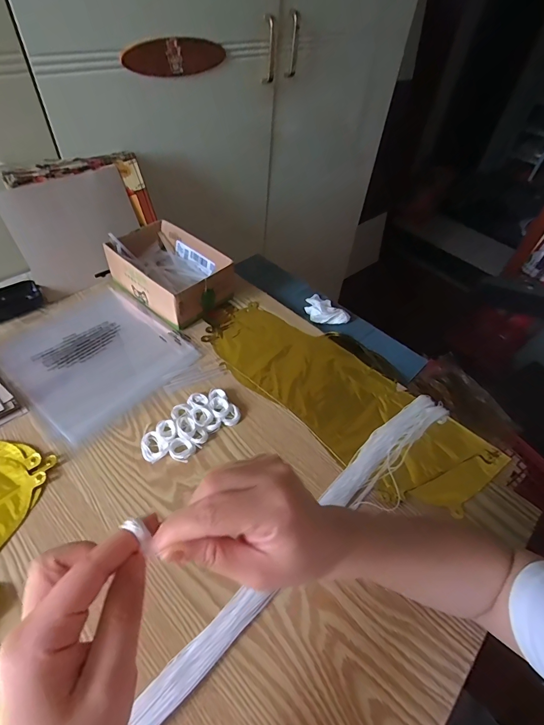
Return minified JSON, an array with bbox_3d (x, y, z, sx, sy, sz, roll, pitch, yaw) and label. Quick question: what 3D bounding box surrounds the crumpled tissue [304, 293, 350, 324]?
[{"bbox_3d":[0.089,-0.093,0.631,0.085,0.024,0.061,39,56,24],"label":"crumpled tissue"}]

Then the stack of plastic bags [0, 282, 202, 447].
[{"bbox_3d":[-0.260,-0.021,0.534,0.246,0.013,0.214,35,55,22],"label":"stack of plastic bags"}]

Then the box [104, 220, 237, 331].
[{"bbox_3d":[-0.170,-0.155,0.615,0.190,0.067,0.134,35,55,22],"label":"box"}]

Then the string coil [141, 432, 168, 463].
[{"bbox_3d":[-0.142,0.101,0.434,0.037,0.006,0.029,36,55,22],"label":"string coil"}]

